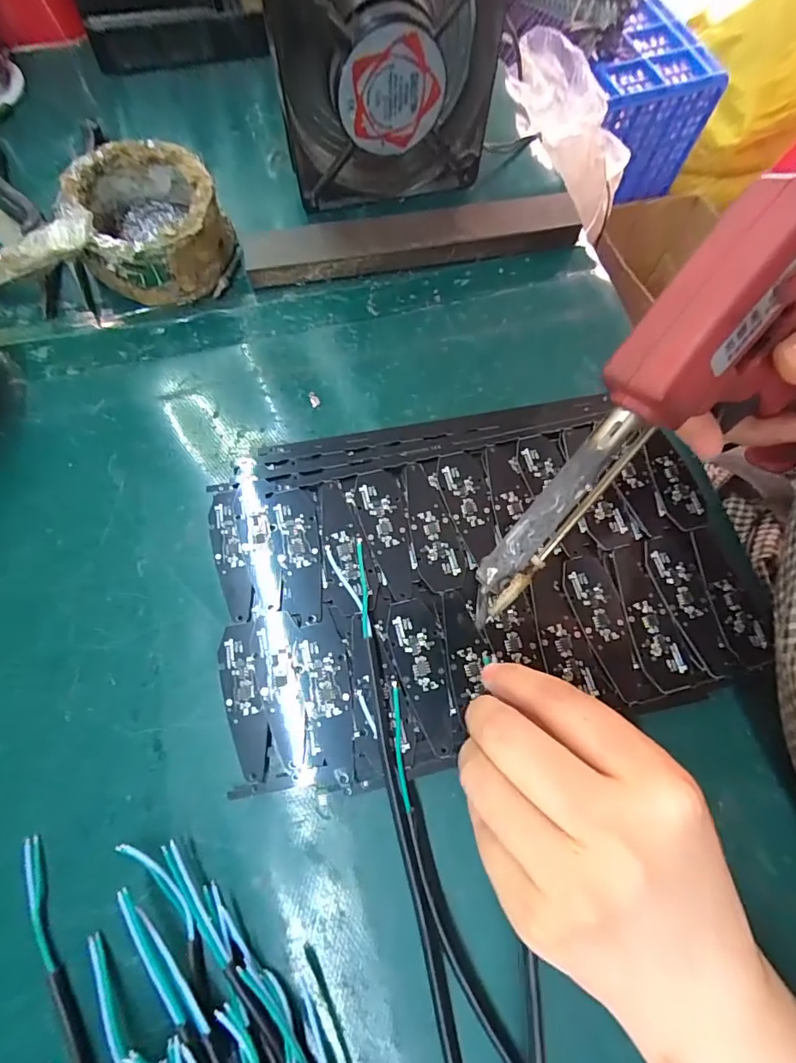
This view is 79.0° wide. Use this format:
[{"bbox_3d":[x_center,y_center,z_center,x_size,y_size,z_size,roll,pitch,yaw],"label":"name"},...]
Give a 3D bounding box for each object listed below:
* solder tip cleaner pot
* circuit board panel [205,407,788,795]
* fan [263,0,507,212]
[{"bbox_3d":[-0.144,-0.180,0.283,0.081,0.044,0.081,-6,71,-3],"label":"solder tip cleaner pot"},{"bbox_3d":[0.037,0.013,0.241,0.246,0.014,0.164,-11,71,-5],"label":"circuit board panel"},{"bbox_3d":[-0.007,-0.258,0.271,0.120,0.122,0.045,-12,72,-5],"label":"fan"}]

